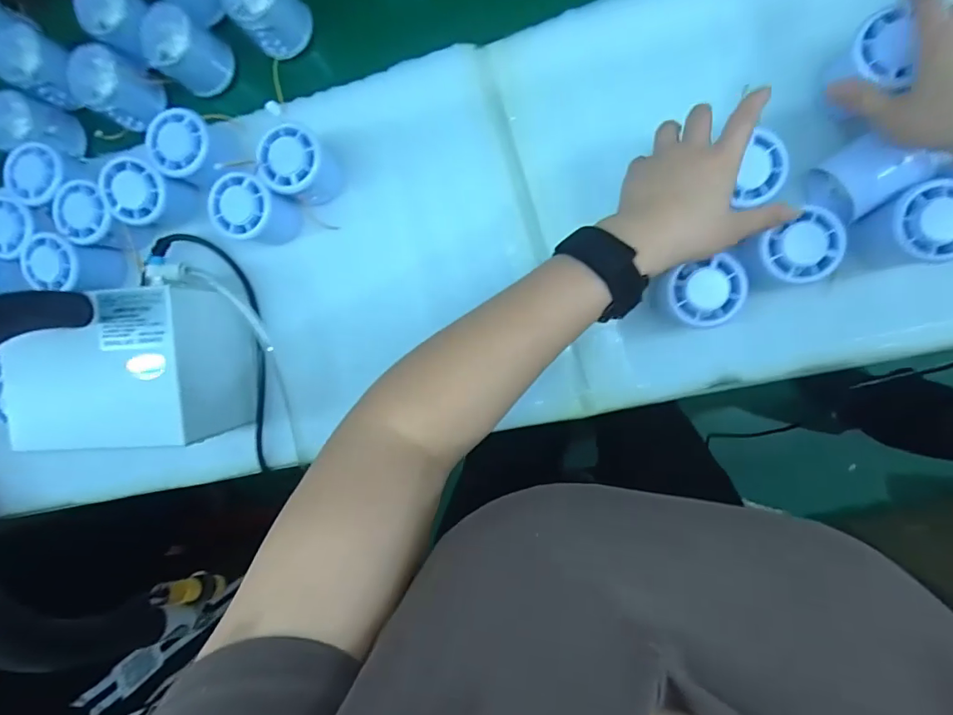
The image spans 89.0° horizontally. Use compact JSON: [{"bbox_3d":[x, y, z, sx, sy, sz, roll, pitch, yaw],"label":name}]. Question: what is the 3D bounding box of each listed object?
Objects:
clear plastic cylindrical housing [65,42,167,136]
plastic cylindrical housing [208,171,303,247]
[{"bbox_3d":[-0.350,-0.261,0.467,0.058,0.058,0.056,0,93,8],"label":"clear plastic cylindrical housing"},{"bbox_3d":[-0.193,-0.127,0.429,0.059,0.047,0.051,32,97,5],"label":"plastic cylindrical housing"}]

